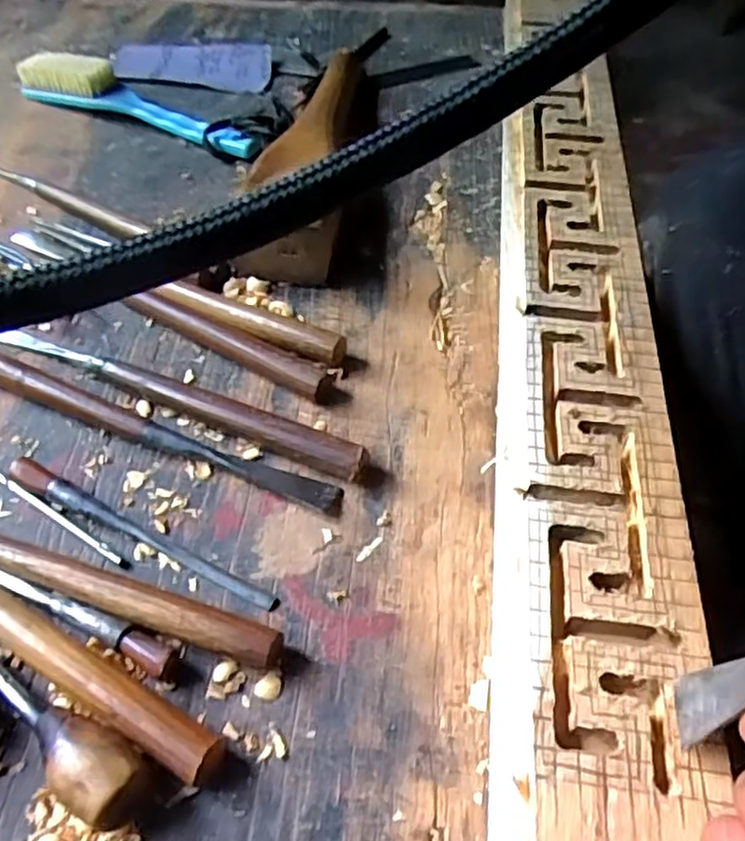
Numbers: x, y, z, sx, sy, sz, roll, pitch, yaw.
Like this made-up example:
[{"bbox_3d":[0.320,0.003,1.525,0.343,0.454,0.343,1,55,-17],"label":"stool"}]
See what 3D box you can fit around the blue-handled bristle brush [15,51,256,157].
[{"bbox_3d":[-0.191,-0.257,0.546,0.214,0.037,0.031,19,55,14],"label":"blue-handled bristle brush"}]

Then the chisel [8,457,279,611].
[{"bbox_3d":[-0.113,0.054,0.325,0.151,0.013,0.011,23,56,16],"label":"chisel"}]

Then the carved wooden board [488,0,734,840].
[{"bbox_3d":[0.123,-0.088,0.420,0.085,0.028,0.844,7,53,5],"label":"carved wooden board"}]

